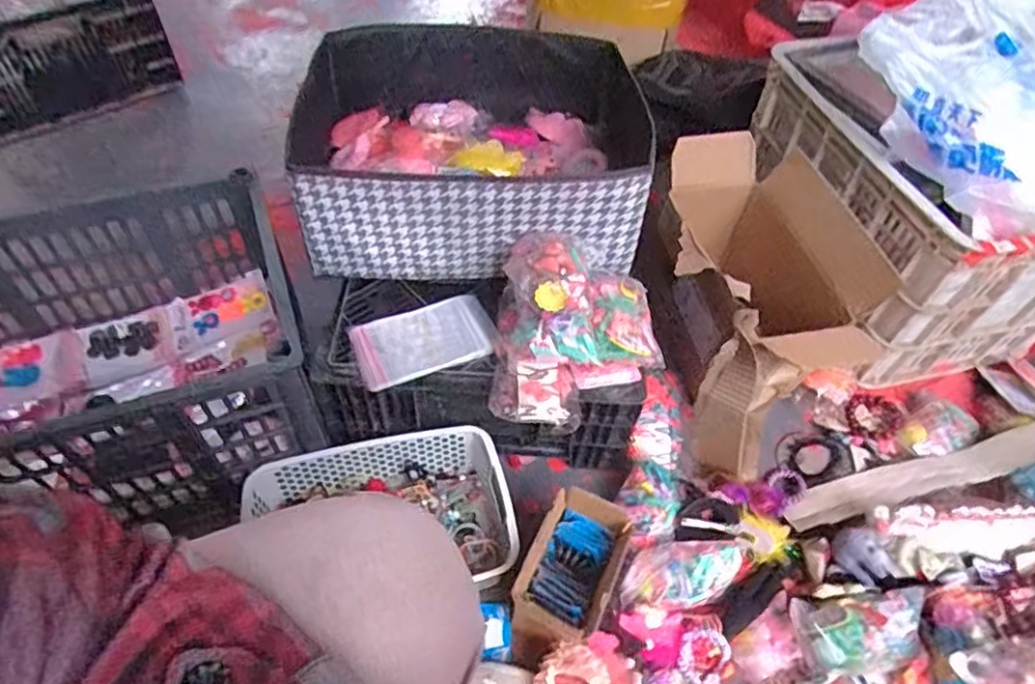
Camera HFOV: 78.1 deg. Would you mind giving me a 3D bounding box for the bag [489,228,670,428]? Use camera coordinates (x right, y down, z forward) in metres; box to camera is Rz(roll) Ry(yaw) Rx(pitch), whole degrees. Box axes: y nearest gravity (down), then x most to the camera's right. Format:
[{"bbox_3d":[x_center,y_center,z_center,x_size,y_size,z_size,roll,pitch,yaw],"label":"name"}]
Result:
[{"bbox_3d":[0.071,-0.025,0.718,0.185,0.136,0.210,5,52,0],"label":"bag"}]

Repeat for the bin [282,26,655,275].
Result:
[{"bbox_3d":[-0.080,-0.262,0.845,0.428,0.164,0.383,-4,52,-6],"label":"bin"}]

